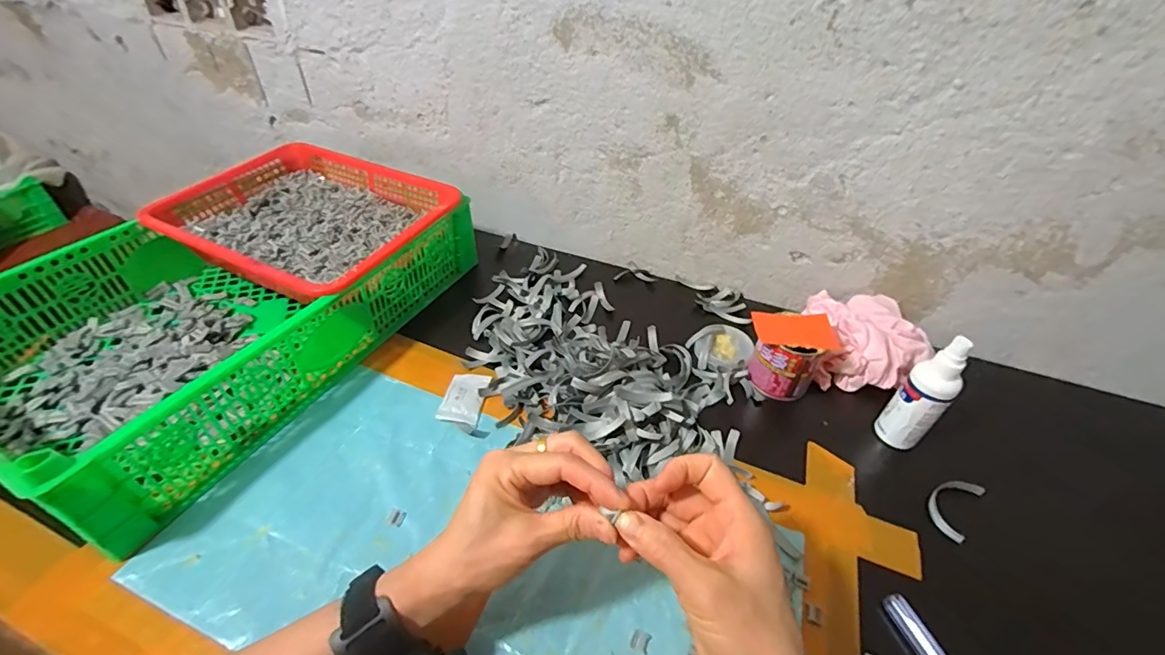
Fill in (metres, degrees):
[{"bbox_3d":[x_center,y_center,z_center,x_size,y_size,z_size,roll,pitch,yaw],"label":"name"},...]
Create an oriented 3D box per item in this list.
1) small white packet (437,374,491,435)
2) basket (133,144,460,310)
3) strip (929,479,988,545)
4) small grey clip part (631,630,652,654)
[{"bbox_3d":[-0.121,0.073,0.505,0.040,0.007,0.071,8,41,5],"label":"small white packet"},{"bbox_3d":[-0.324,-0.127,0.606,0.301,0.069,0.246,20,44,18],"label":"basket"},{"bbox_3d":[0.332,0.159,0.441,0.033,0.012,0.064,34,49,30],"label":"strip"},{"bbox_3d":[0.042,0.224,0.353,0.013,0.004,0.013,16,43,14],"label":"small grey clip part"}]

